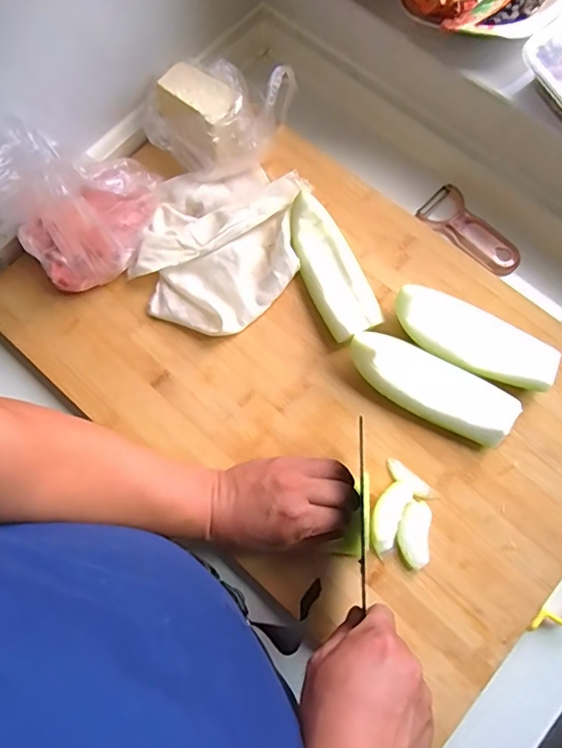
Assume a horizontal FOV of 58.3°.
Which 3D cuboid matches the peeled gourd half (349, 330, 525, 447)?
[{"bbox_3d":[0.147,0.011,0.496,0.164,0.043,0.062,28,77,9],"label":"peeled gourd half"}]

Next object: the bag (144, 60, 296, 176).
[{"bbox_3d":[-0.067,-0.284,0.557,0.167,0.067,0.100,-8,74,0],"label":"bag"}]

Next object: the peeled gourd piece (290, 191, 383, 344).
[{"bbox_3d":[0.051,-0.112,0.534,0.056,0.037,0.158,-22,75,-4],"label":"peeled gourd piece"}]

